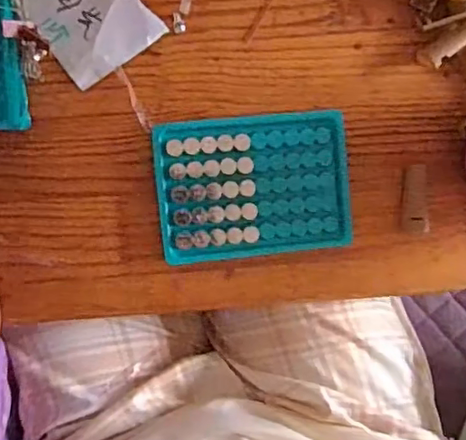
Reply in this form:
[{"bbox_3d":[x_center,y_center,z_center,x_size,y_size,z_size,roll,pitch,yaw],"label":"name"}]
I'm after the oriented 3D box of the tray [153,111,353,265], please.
[{"bbox_3d":[0.015,-0.023,0.410,0.130,0.009,0.095,-5,94,-9],"label":"tray"}]

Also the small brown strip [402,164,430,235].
[{"bbox_3d":[0.133,-0.015,0.429,0.018,0.004,0.050,-1,93,-9],"label":"small brown strip"}]

